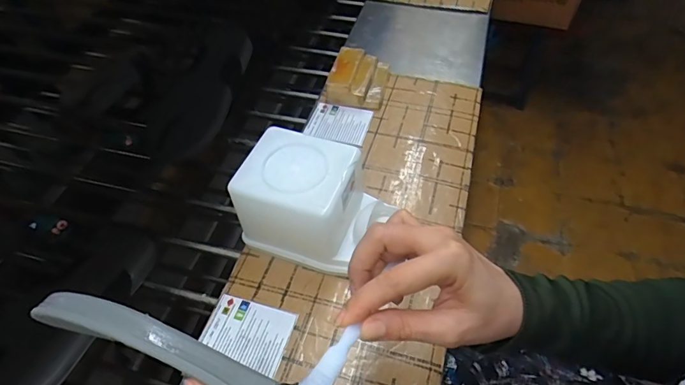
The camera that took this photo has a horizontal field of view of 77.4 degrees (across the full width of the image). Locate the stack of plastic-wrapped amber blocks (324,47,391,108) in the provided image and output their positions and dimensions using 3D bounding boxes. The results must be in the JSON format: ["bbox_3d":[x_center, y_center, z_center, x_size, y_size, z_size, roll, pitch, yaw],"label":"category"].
[{"bbox_3d":[0.024,-0.173,0.641,0.084,0.039,0.101,9,53,9],"label":"stack of plastic-wrapped amber blocks"}]

